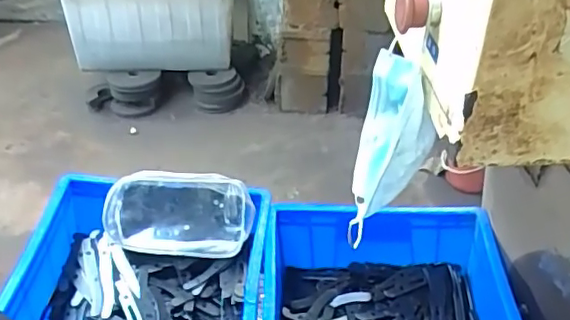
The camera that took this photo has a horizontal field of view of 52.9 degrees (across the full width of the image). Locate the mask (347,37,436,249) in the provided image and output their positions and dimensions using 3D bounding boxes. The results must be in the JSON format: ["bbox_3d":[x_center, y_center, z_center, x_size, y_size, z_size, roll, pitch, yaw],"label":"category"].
[{"bbox_3d":[0.103,-0.012,0.554,0.064,0.169,0.087,6,38,6],"label":"mask"}]

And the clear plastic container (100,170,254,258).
[{"bbox_3d":[-0.150,0.078,0.820,0.200,0.117,0.060,0,-4,-6],"label":"clear plastic container"}]

